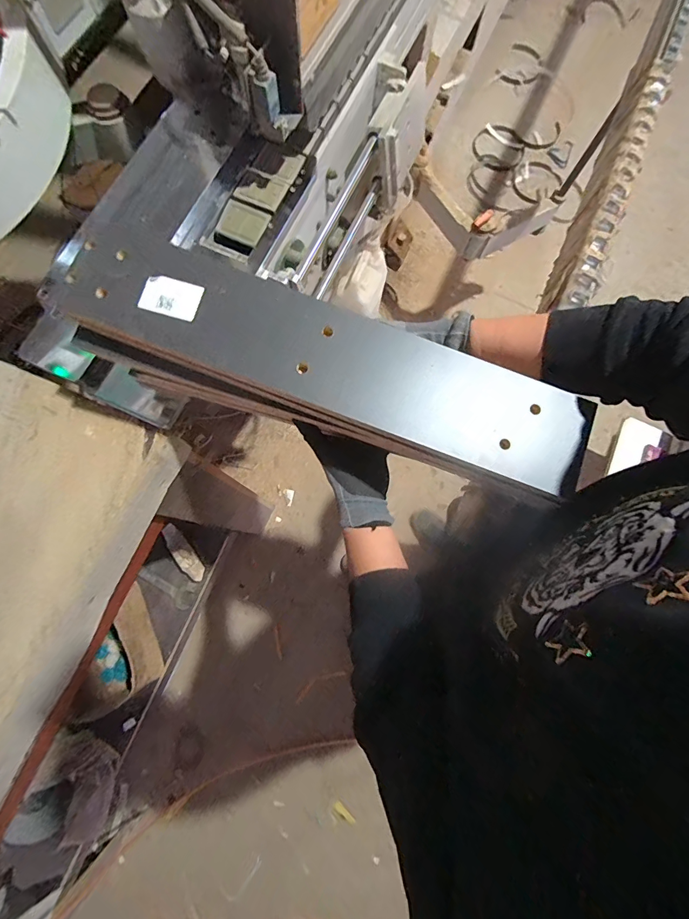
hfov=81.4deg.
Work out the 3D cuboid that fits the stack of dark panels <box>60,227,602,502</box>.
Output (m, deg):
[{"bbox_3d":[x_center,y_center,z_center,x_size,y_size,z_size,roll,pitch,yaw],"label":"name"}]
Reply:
[{"bbox_3d":[-0.019,-0.098,0.438,0.559,0.054,0.130,20,77,2],"label":"stack of dark panels"}]

